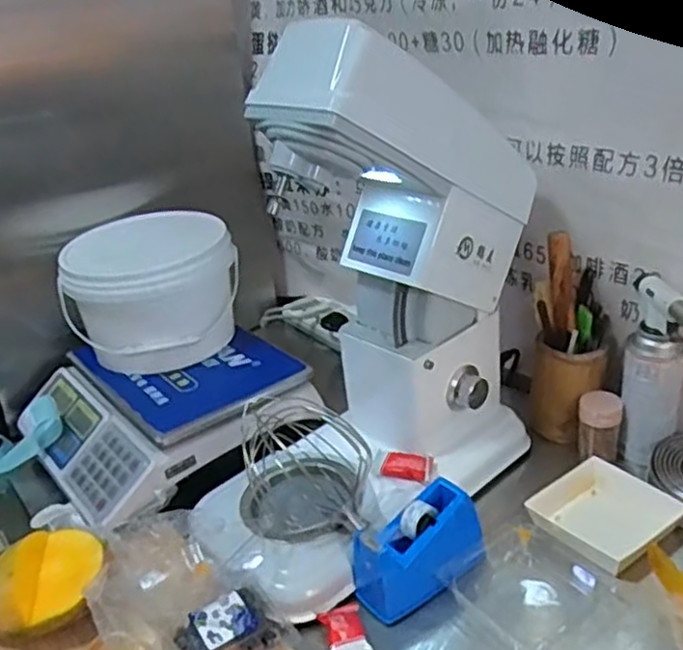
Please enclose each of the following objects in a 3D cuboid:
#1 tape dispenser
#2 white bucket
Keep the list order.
[{"bbox_3d":[0.083,0.230,0.731,0.140,0.081,0.065,-22,32,-29],"label":"tape dispenser"},{"bbox_3d":[-0.272,-0.043,1.027,0.200,0.198,0.200,-5,27,2],"label":"white bucket"}]

